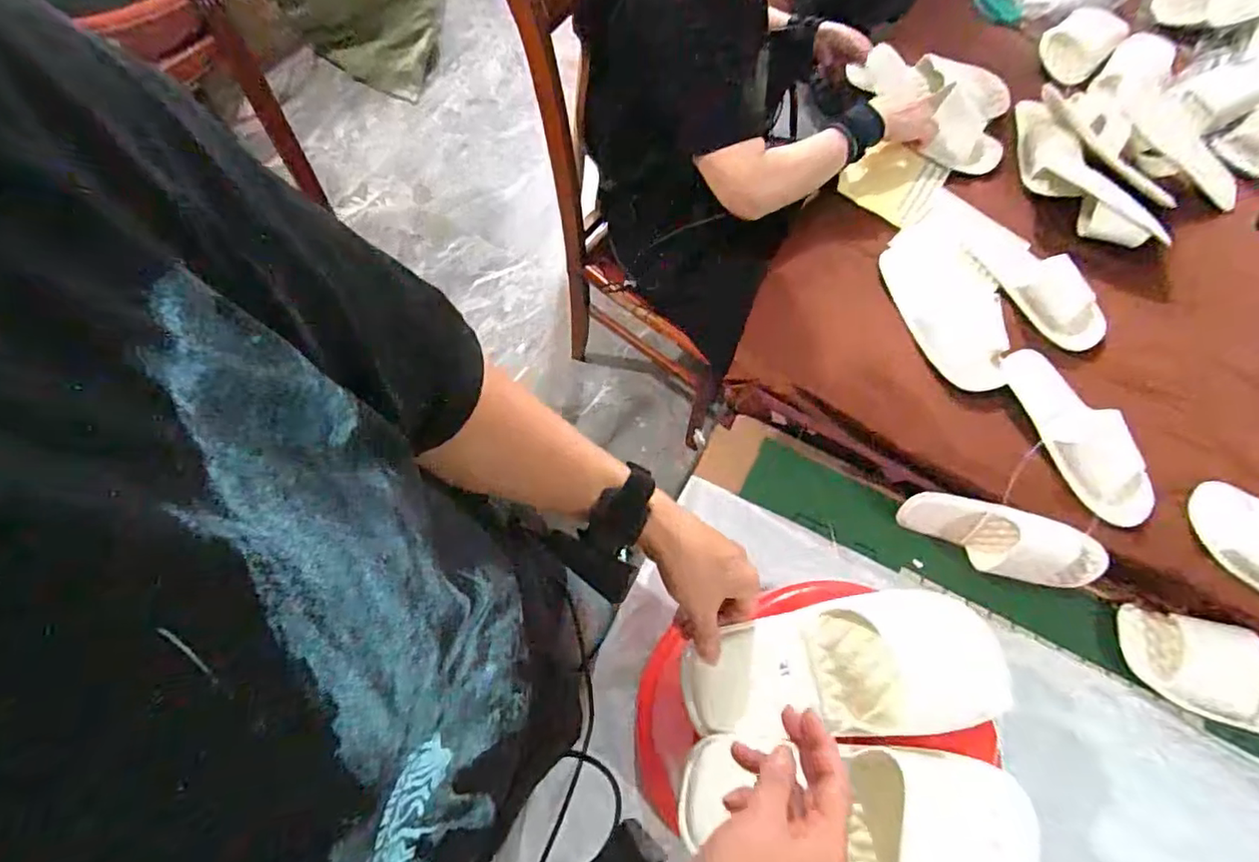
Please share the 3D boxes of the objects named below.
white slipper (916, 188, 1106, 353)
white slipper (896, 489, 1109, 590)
[{"bbox_3d":[0.570,-0.250,0.872,0.111,0.045,0.319,-29,72,-16],"label":"white slipper"},{"bbox_3d":[0.473,0.139,0.756,0.236,0.082,0.066,18,66,3],"label":"white slipper"}]

